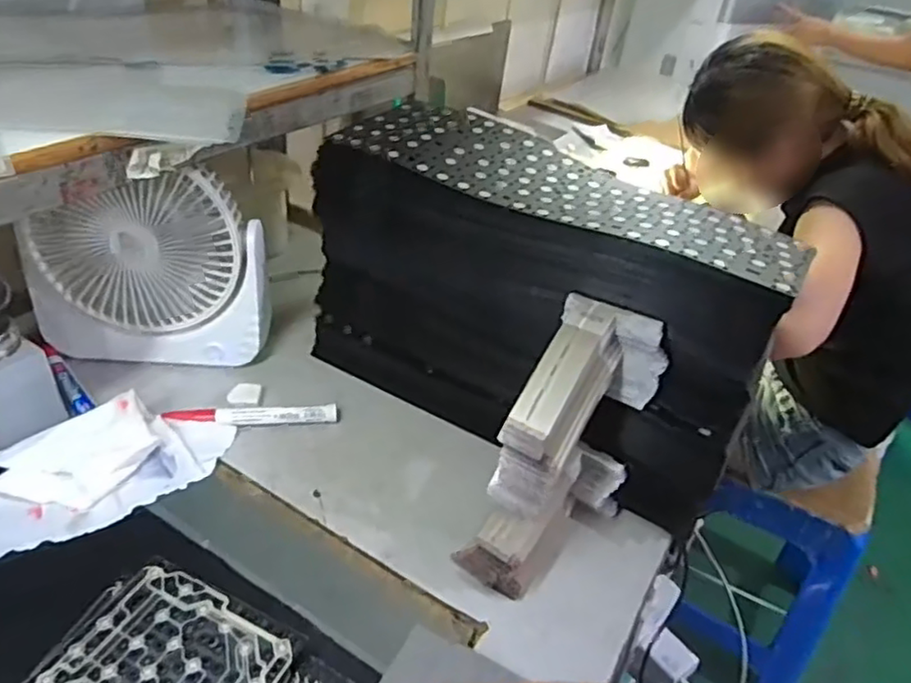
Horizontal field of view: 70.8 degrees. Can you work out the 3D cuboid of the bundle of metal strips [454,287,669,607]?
[{"bbox_3d":[0.075,0.080,0.434,0.075,0.168,0.137,21,38,18],"label":"bundle of metal strips"}]

